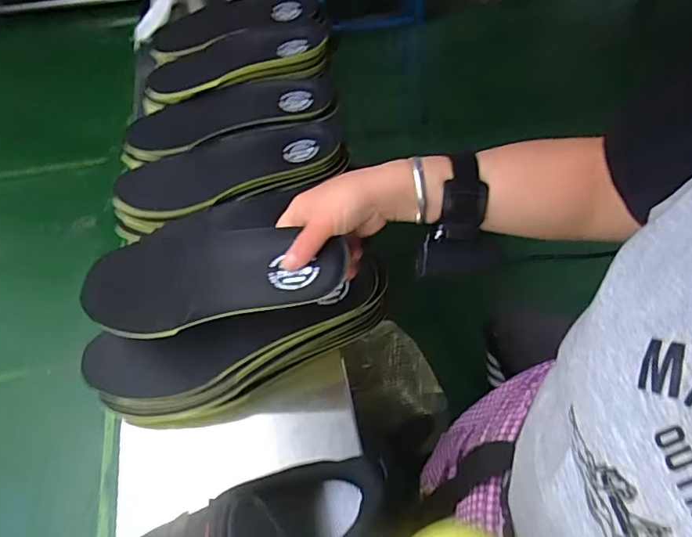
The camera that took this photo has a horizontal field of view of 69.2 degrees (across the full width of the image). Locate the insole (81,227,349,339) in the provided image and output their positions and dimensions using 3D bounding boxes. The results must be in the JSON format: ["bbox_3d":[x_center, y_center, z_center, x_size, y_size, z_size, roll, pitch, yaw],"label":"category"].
[{"bbox_3d":[-0.121,0.003,0.439,0.244,0.032,0.098,-5,55,13],"label":"insole"}]

